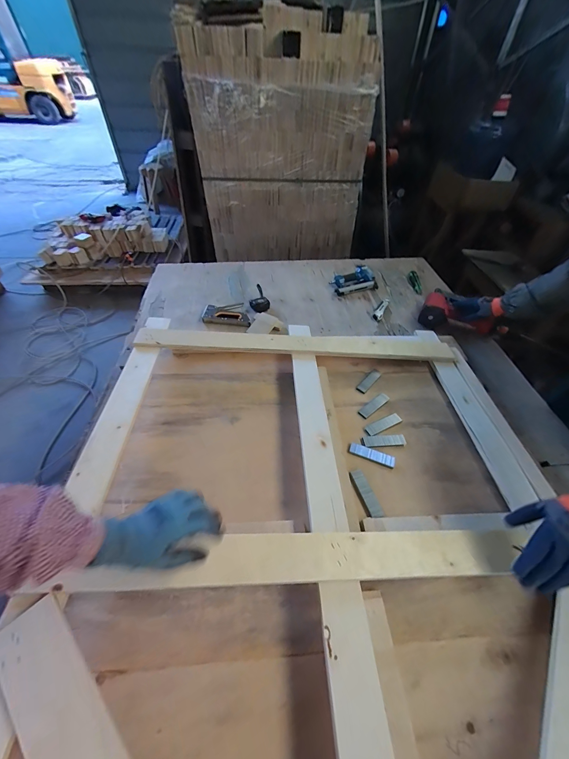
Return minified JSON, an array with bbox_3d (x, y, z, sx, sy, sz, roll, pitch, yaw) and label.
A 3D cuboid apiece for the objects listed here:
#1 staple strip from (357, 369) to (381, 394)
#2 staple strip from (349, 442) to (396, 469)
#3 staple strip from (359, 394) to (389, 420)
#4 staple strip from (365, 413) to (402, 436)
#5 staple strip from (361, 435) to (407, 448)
[{"bbox_3d":[0.253,0.004,0.863,0.033,0.008,0.098,36,55,27],"label":"staple strip"},{"bbox_3d":[0.212,0.184,0.705,0.109,0.006,0.032,17,48,12],"label":"staple strip"},{"bbox_3d":[0.251,0.072,0.807,0.108,0.004,0.031,-29,55,-27],"label":"staple strip"},{"bbox_3d":[0.263,0.117,0.766,0.110,0.004,0.030,-18,50,-19],"label":"staple strip"},{"bbox_3d":[0.252,0.155,0.734,0.112,0.006,0.031,-2,47,-5],"label":"staple strip"}]

